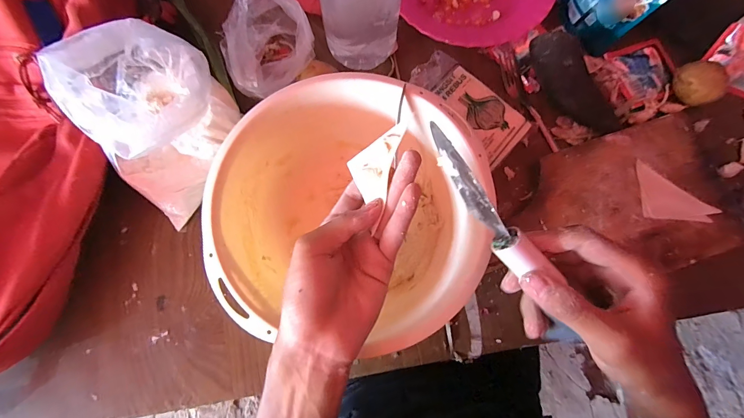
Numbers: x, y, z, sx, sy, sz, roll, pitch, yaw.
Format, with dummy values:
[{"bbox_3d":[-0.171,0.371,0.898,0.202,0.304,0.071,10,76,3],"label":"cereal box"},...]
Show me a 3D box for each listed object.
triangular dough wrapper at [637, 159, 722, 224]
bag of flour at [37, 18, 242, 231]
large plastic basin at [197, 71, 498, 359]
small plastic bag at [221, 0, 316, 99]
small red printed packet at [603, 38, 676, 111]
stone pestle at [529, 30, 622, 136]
[{"bbox_3d":[0.339,-0.019,0.388,0.078,0.009,0.061,4,79,1],"label":"triangular dough wrapper"},{"bbox_3d":[-0.219,-0.090,0.338,0.120,0.114,0.153,32,80,6],"label":"bag of flour"},{"bbox_3d":[-0.018,-0.002,0.343,0.236,0.097,0.220,0,79,0],"label":"large plastic basin"},{"bbox_3d":[-0.109,-0.171,0.371,0.084,0.071,0.106,40,81,7],"label":"small plastic bag"},{"bbox_3d":[0.344,-0.174,0.437,0.079,0.013,0.089,-15,74,-4],"label":"small red printed packet"},{"bbox_3d":[0.237,-0.144,0.404,0.051,0.040,0.141,-38,93,-7],"label":"stone pestle"}]

